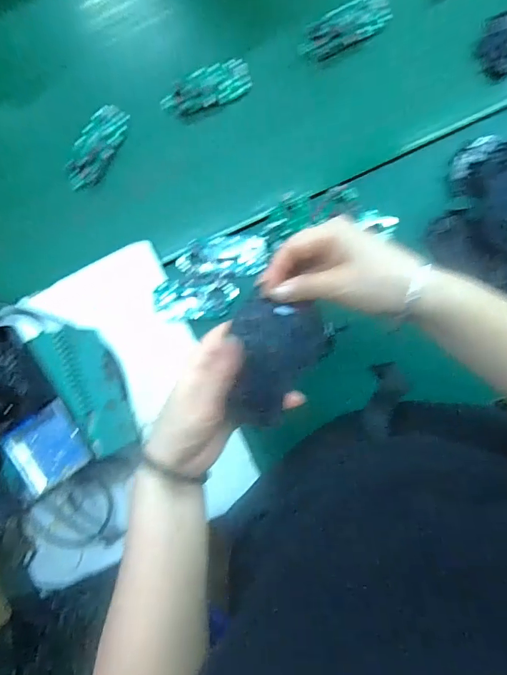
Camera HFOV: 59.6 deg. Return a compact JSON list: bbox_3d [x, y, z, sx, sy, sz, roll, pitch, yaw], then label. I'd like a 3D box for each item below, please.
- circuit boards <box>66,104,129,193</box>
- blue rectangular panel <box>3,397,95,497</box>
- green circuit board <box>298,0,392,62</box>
[{"bbox_3d":[-0.191,-0.231,0.541,0.048,0.008,0.106,32,90,5],"label":"circuit boards"},{"bbox_3d":[-0.201,0.107,0.435,0.075,0.015,0.070,-34,88,4],"label":"blue rectangular panel"},{"bbox_3d":[0.105,-0.359,0.513,0.108,0.006,0.047,-25,86,3],"label":"green circuit board"}]

